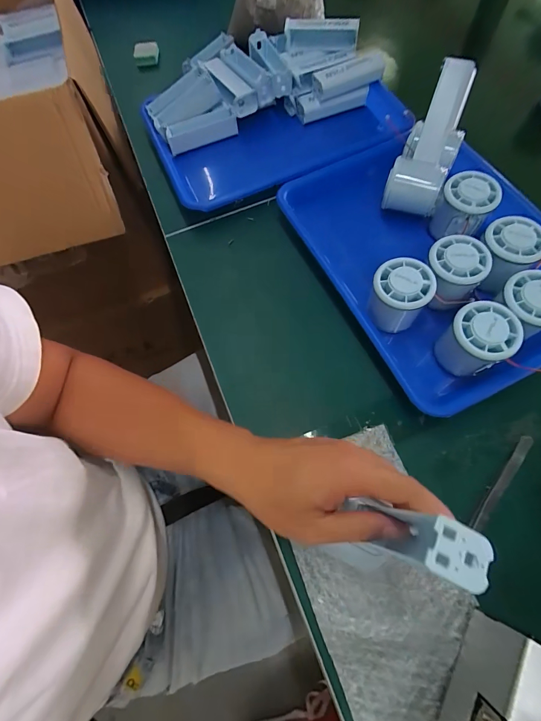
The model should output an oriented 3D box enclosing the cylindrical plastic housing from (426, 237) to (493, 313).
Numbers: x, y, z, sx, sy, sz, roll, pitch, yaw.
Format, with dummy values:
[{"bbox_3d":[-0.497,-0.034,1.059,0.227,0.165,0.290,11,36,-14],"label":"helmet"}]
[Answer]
[{"bbox_3d":[0.184,-0.087,0.363,0.058,0.051,0.072,33,72,15],"label":"cylindrical plastic housing"}]

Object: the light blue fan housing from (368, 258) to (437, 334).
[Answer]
[{"bbox_3d":[0.130,-0.063,0.360,0.059,0.057,0.060,13,68,8],"label":"light blue fan housing"}]

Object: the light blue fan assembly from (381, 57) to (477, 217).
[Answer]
[{"bbox_3d":[0.187,-0.249,0.406,0.058,0.062,0.155,24,100,12],"label":"light blue fan assembly"}]

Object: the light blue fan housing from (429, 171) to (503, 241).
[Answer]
[{"bbox_3d":[0.215,-0.170,0.394,0.054,0.051,0.059,-1,67,2],"label":"light blue fan housing"}]

